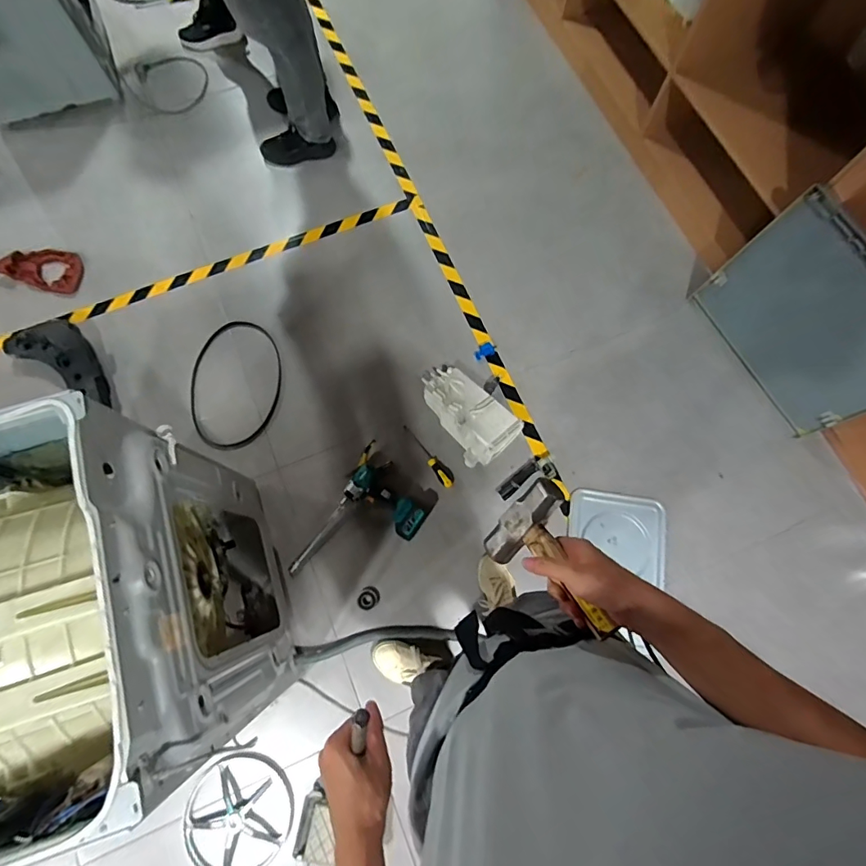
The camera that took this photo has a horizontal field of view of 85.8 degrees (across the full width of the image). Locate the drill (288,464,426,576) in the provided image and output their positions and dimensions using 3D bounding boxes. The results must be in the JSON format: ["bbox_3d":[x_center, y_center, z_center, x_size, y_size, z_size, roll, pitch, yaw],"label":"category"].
[{"bbox_3d":[-0.215,0.309,1.388,0.262,0.070,0.390,32,77,7],"label":"drill"}]

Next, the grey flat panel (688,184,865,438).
[{"bbox_3d":[1.091,-0.322,1.351,0.046,0.482,0.583,-21,74,-18],"label":"grey flat panel"}]

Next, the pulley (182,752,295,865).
[{"bbox_3d":[-0.496,0.980,1.192,0.269,0.016,0.269,0,76,-1],"label":"pulley"}]

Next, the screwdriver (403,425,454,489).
[{"bbox_3d":[-0.009,0.070,1.505,0.046,0.032,0.249,-32,79,-9],"label":"screwdriver"}]

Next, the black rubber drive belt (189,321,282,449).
[{"bbox_3d":[-0.660,-0.168,1.549,0.307,0.017,0.451,-4,73,2],"label":"black rubber drive belt"}]

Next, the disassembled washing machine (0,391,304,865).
[{"bbox_3d":[-0.671,0.361,0.986,0.505,0.781,0.601,-18,77,-6],"label":"disassembled washing machine"}]

